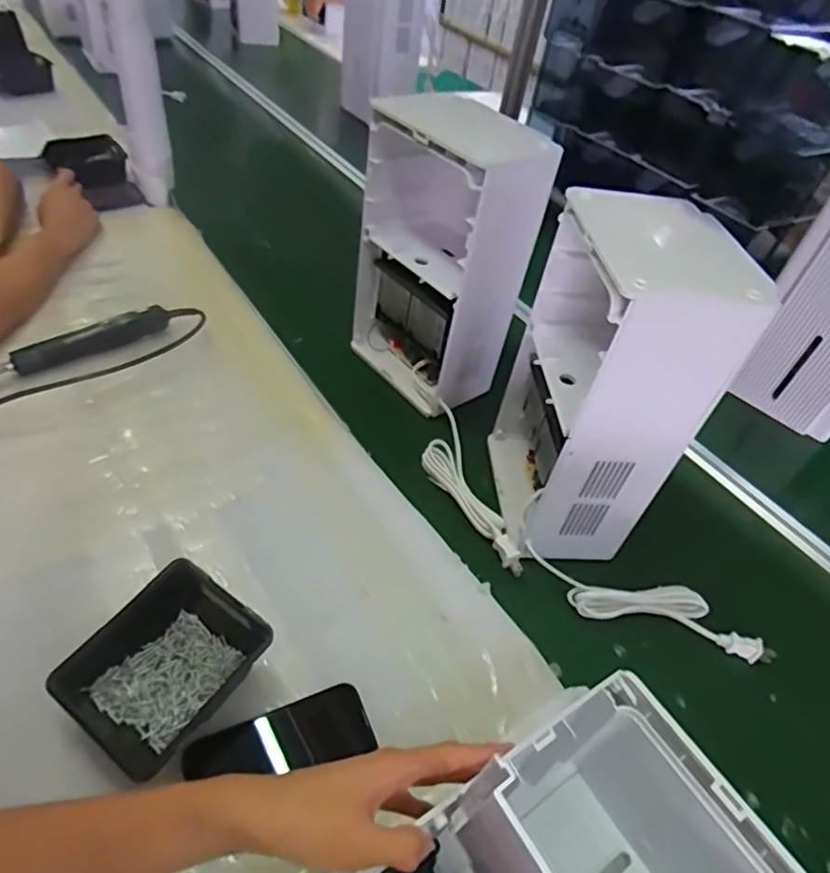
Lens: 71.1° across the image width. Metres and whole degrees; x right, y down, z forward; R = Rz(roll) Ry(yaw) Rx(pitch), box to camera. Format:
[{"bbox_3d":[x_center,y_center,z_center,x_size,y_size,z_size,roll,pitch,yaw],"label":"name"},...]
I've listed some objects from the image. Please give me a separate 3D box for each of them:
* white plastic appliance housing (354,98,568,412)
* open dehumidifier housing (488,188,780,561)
[{"bbox_3d":[0.027,-0.236,0.786,0.144,0.366,0.219,-24,55,-32],"label":"white plastic appliance housing"},{"bbox_3d":[0.192,-0.050,0.625,0.138,0.345,0.204,4,45,-8],"label":"open dehumidifier housing"}]

